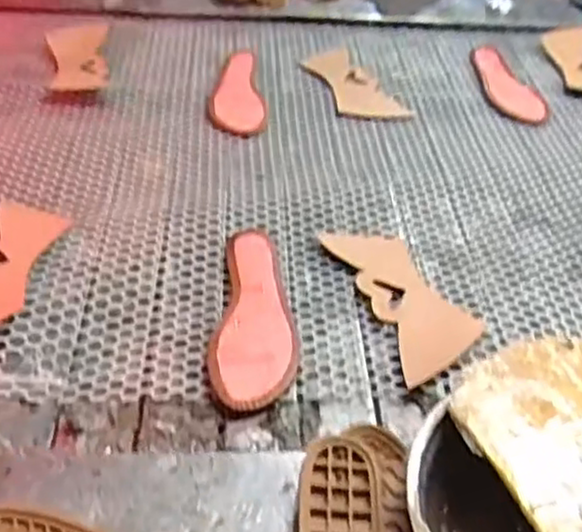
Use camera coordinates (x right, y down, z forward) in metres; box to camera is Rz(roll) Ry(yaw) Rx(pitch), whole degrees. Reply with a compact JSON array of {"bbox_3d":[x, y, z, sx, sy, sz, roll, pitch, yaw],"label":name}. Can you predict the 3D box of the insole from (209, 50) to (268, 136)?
[{"bbox_3d":[-0.077,-0.250,0.989,0.073,0.007,0.236,-2,43,-8],"label":"insole"}]

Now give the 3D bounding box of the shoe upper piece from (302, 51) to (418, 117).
[{"bbox_3d":[0.085,-0.271,1.030,0.092,0.008,0.207,-15,46,-22],"label":"shoe upper piece"}]

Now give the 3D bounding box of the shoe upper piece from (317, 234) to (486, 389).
[{"bbox_3d":[0.111,0.028,0.695,0.087,0.010,0.215,-14,41,-13],"label":"shoe upper piece"}]

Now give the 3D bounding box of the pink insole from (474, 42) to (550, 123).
[{"bbox_3d":[0.326,-0.283,1.064,0.074,0.014,0.228,-1,43,-7],"label":"pink insole"}]

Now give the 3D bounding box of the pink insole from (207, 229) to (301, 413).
[{"bbox_3d":[-0.038,0.043,0.661,0.079,0.018,0.219,-1,43,-8],"label":"pink insole"}]

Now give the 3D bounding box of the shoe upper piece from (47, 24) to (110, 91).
[{"bbox_3d":[-0.313,-0.314,1.032,0.083,0.009,0.184,-4,43,-11],"label":"shoe upper piece"}]

